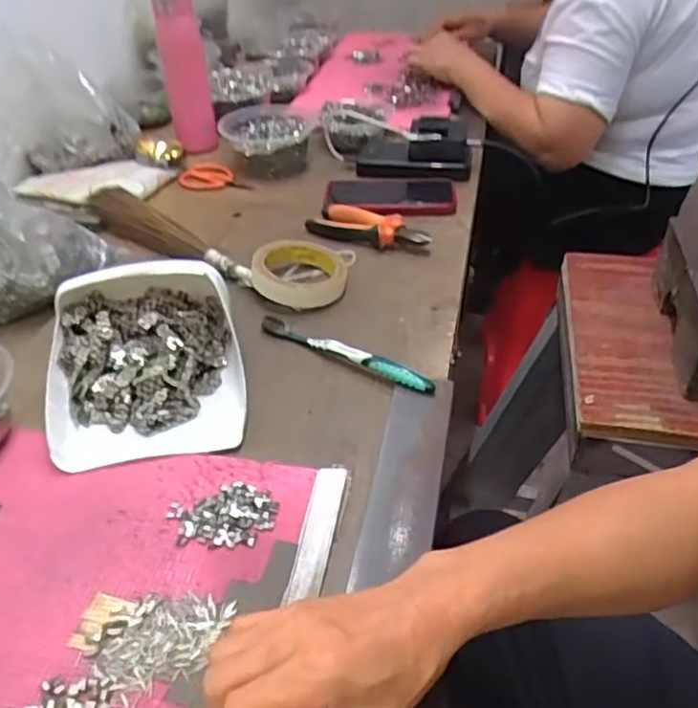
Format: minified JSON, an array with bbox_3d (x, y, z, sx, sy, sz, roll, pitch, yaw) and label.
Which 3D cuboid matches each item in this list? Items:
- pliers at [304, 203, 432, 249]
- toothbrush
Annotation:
[{"bbox_3d":[0.022,-0.151,0.770,0.149,0.029,0.047,16,42,22],"label":"pliers"},{"bbox_3d":[-0.005,-0.005,0.586,0.183,0.020,0.014,24,46,25],"label":"toothbrush"}]

